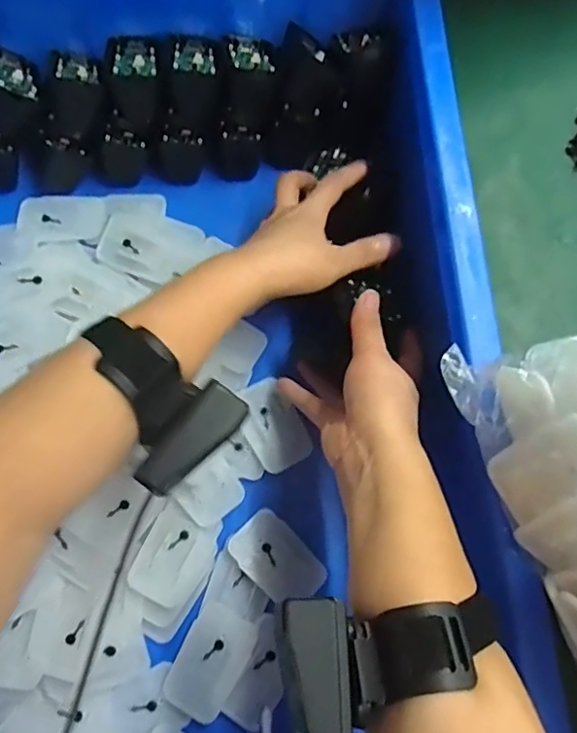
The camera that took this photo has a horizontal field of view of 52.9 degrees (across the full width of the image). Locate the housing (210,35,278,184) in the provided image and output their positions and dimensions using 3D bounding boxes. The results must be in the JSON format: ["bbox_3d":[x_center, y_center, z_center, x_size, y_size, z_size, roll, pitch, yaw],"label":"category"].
[{"bbox_3d":[-0.041,-0.216,0.492,0.047,0.107,0.061,7,47,-11],"label":"housing"}]

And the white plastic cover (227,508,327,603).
[{"bbox_3d":[-0.009,0.144,0.431,0.043,0.007,0.069,-43,79,-10],"label":"white plastic cover"}]

